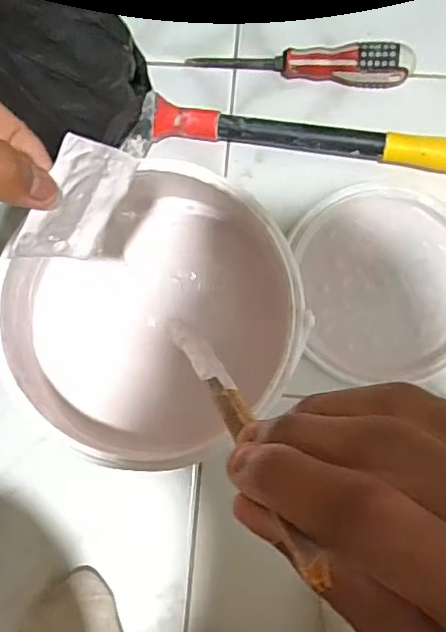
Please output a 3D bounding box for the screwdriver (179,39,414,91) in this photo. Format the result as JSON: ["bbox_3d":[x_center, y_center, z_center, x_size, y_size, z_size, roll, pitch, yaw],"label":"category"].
[{"bbox_3d":[0.069,-0.228,0.517,0.196,0.035,0.028,5,84,3],"label":"screwdriver"}]

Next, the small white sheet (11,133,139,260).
[{"bbox_3d":[-0.064,-0.050,0.257,0.005,0.054,0.057,38,107,12],"label":"small white sheet"}]

